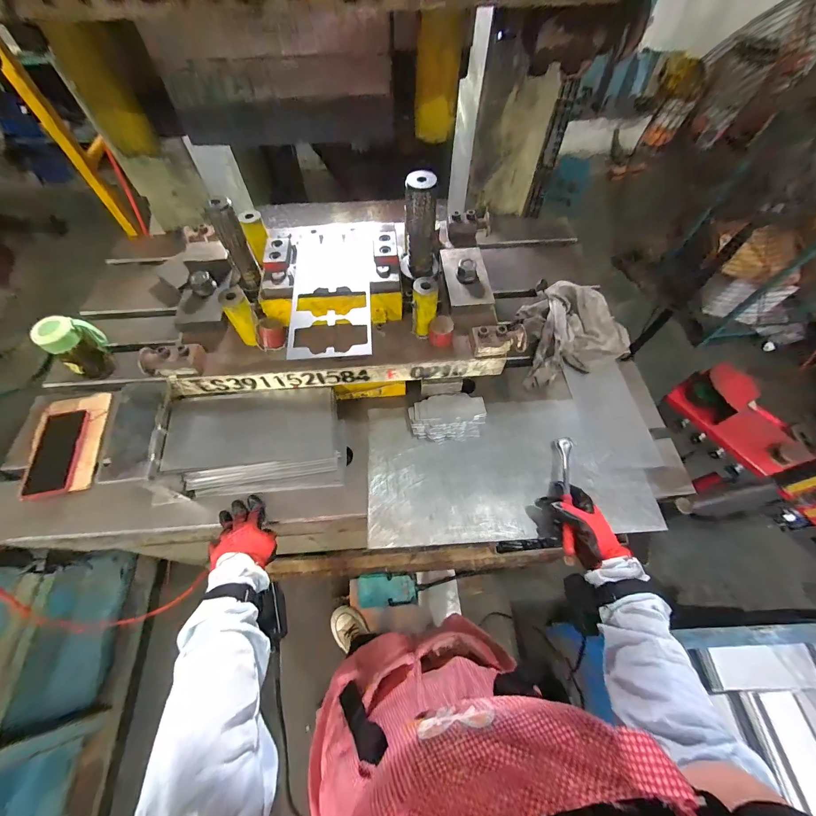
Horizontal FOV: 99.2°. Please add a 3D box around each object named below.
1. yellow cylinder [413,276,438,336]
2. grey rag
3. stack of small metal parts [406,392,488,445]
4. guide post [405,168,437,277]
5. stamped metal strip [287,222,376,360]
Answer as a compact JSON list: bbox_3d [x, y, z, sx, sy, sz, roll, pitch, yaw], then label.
[{"bbox_3d":[0.029,-0.168,0.581,0.038,0.099,0.032,5,60,3],"label":"yellow cylinder"},{"bbox_3d":[0.321,-0.170,0.744,0.244,0.074,0.211,-23,62,-12],"label":"grey rag"},{"bbox_3d":[0.073,0.021,0.654,0.134,0.054,0.077,-7,60,-4],"label":"stack of small metal parts"},{"bbox_3d":[0.021,-0.286,0.560,0.048,0.154,0.041,2,60,1],"label":"guide post"},{"bbox_3d":[-0.118,-0.205,0.560,0.128,0.010,0.300,-6,62,-2],"label":"stamped metal strip"}]

